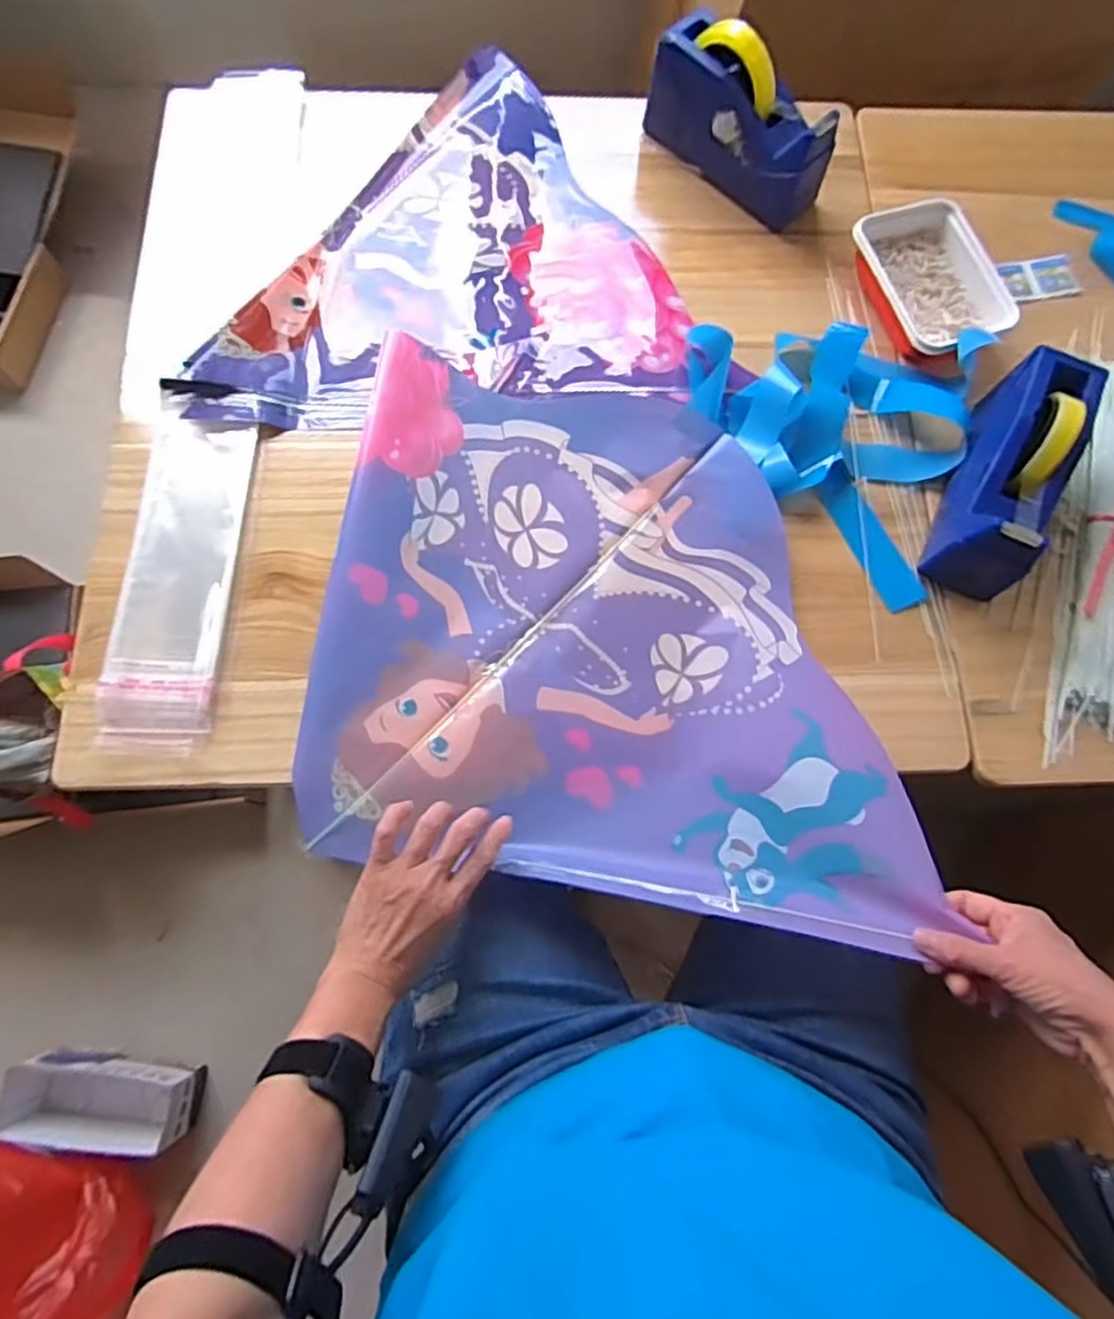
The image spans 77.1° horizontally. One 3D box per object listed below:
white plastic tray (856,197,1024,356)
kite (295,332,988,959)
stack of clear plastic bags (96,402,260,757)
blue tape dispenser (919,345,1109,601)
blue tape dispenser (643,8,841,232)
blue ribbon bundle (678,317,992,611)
[{"bbox_3d":[0.378,-0.380,0.710,0.122,0.036,0.173,-20,77,-7],"label":"white plastic tray"},{"bbox_3d":[0.047,-0.039,0.598,0.490,0.065,0.450,10,75,0],"label":"kite"},{"bbox_3d":[-0.331,-0.073,0.613,0.091,0.011,0.306,2,75,-2],"label":"stack of clear plastic bags"},{"bbox_3d":[0.402,-0.164,0.621,0.070,0.102,0.203,23,75,4],"label":"blue tape dispenser"},{"bbox_3d":[0.187,-0.555,0.717,0.202,0.102,0.068,41,77,9],"label":"blue tape dispenser"},{"bbox_3d":[0.288,-0.238,0.660,0.230,0.049,0.312,-42,80,-12],"label":"blue ribbon bundle"}]

